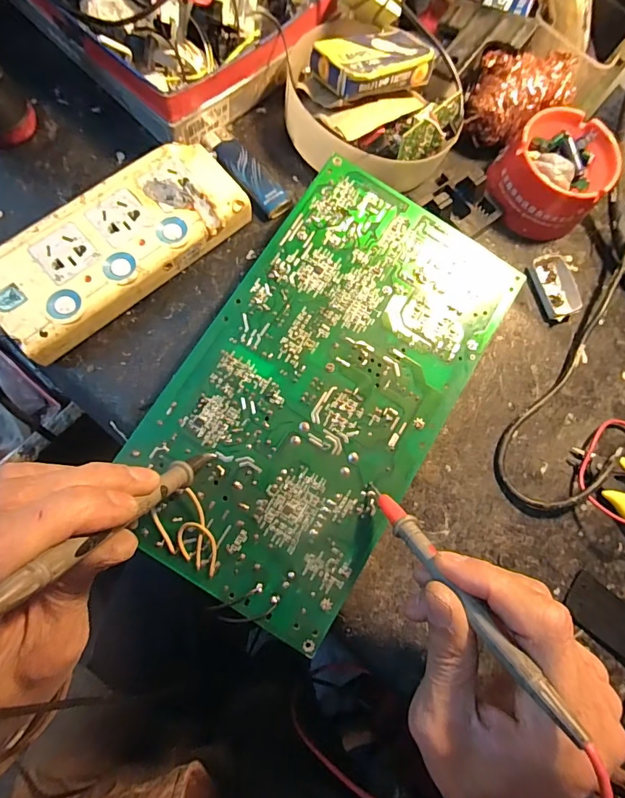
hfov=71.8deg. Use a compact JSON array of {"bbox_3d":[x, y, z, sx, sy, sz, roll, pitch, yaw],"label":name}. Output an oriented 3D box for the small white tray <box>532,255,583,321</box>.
[{"bbox_3d":[0.193,-0.089,0.341,0.031,0.010,0.050,-17,81,-10],"label":"small white tray"}]

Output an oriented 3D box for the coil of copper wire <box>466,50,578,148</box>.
[{"bbox_3d":[0.163,-0.236,0.339,0.069,0.044,0.055,-3,79,-8],"label":"coil of copper wire"}]

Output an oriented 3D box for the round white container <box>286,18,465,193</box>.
[{"bbox_3d":[0.047,-0.230,0.326,0.131,0.047,0.137,1,79,-7],"label":"round white container"}]

